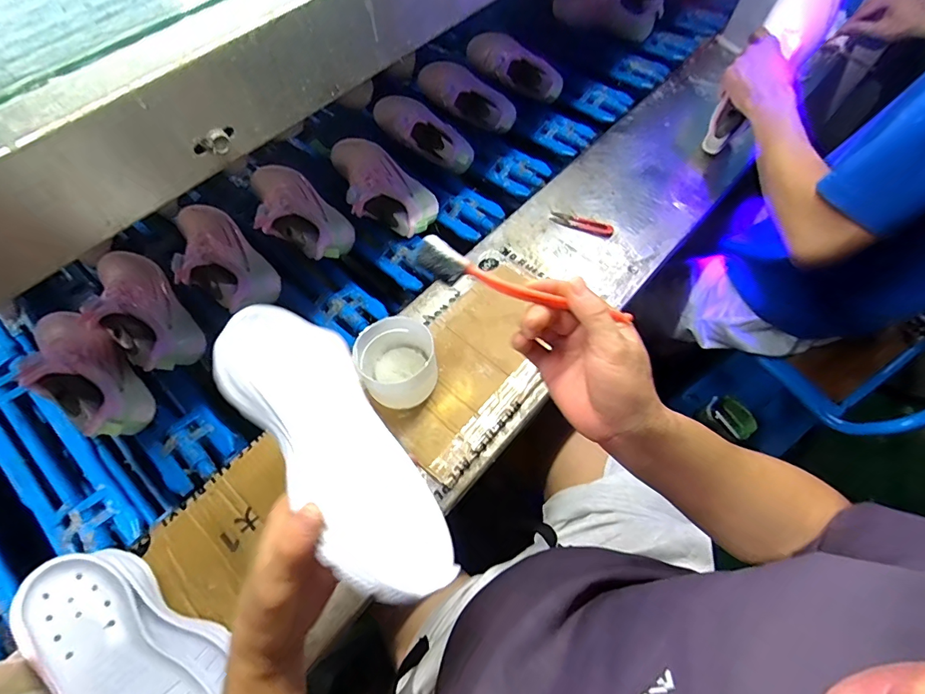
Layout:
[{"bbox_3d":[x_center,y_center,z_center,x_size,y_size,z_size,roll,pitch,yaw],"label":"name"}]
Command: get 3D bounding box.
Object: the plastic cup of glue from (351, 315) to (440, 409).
[{"bbox_3d":[-0.078,0.024,0.541,0.089,0.092,0.087,-2,59,4],"label":"plastic cup of glue"}]

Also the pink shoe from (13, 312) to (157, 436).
[{"bbox_3d":[-0.514,0.022,0.586,0.248,0.111,0.095,27,66,20],"label":"pink shoe"}]

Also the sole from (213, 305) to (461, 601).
[{"bbox_3d":[-0.092,0.063,0.316,0.091,0.038,0.242,-25,73,-41],"label":"sole"}]

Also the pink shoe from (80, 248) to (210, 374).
[{"bbox_3d":[-0.473,-0.063,0.628,0.100,0.059,0.231,-36,63,-15],"label":"pink shoe"}]

